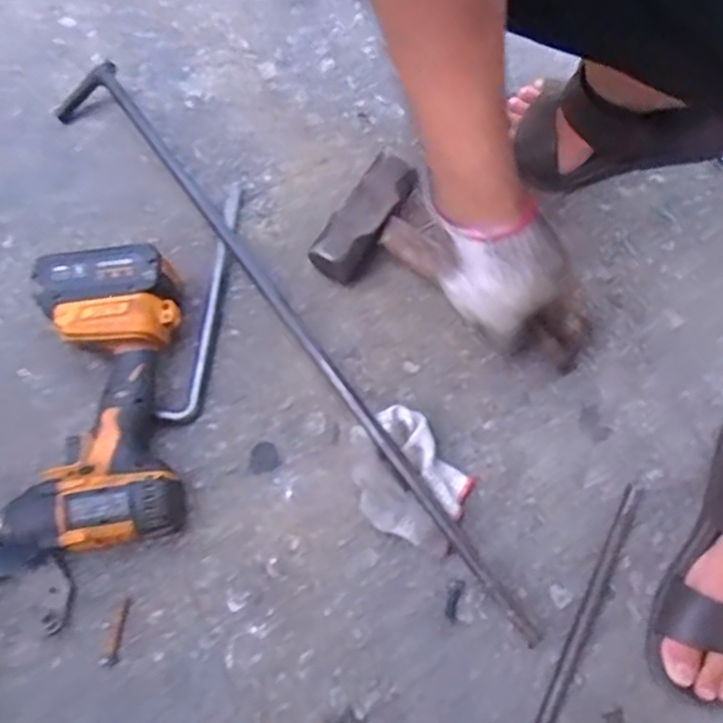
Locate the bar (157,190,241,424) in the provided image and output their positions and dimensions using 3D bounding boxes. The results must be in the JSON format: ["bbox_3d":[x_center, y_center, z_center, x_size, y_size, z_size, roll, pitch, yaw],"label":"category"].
[{"bbox_3d":[-0.143,-0.059,0.613,0.028,0.010,0.231,9,73,2],"label":"bar"}]

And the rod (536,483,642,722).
[{"bbox_3d":[0.161,0.254,0.535,0.016,0.008,0.336,28,77,5],"label":"rod"}]

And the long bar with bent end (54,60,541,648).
[{"bbox_3d":[-0.066,-0.040,0.605,0.066,0.031,0.652,-40,80,-11],"label":"long bar with bent end"}]

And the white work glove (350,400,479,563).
[{"bbox_3d":[0.039,0.101,0.562,0.085,0.033,0.122,-39,80,-10],"label":"white work glove"}]

